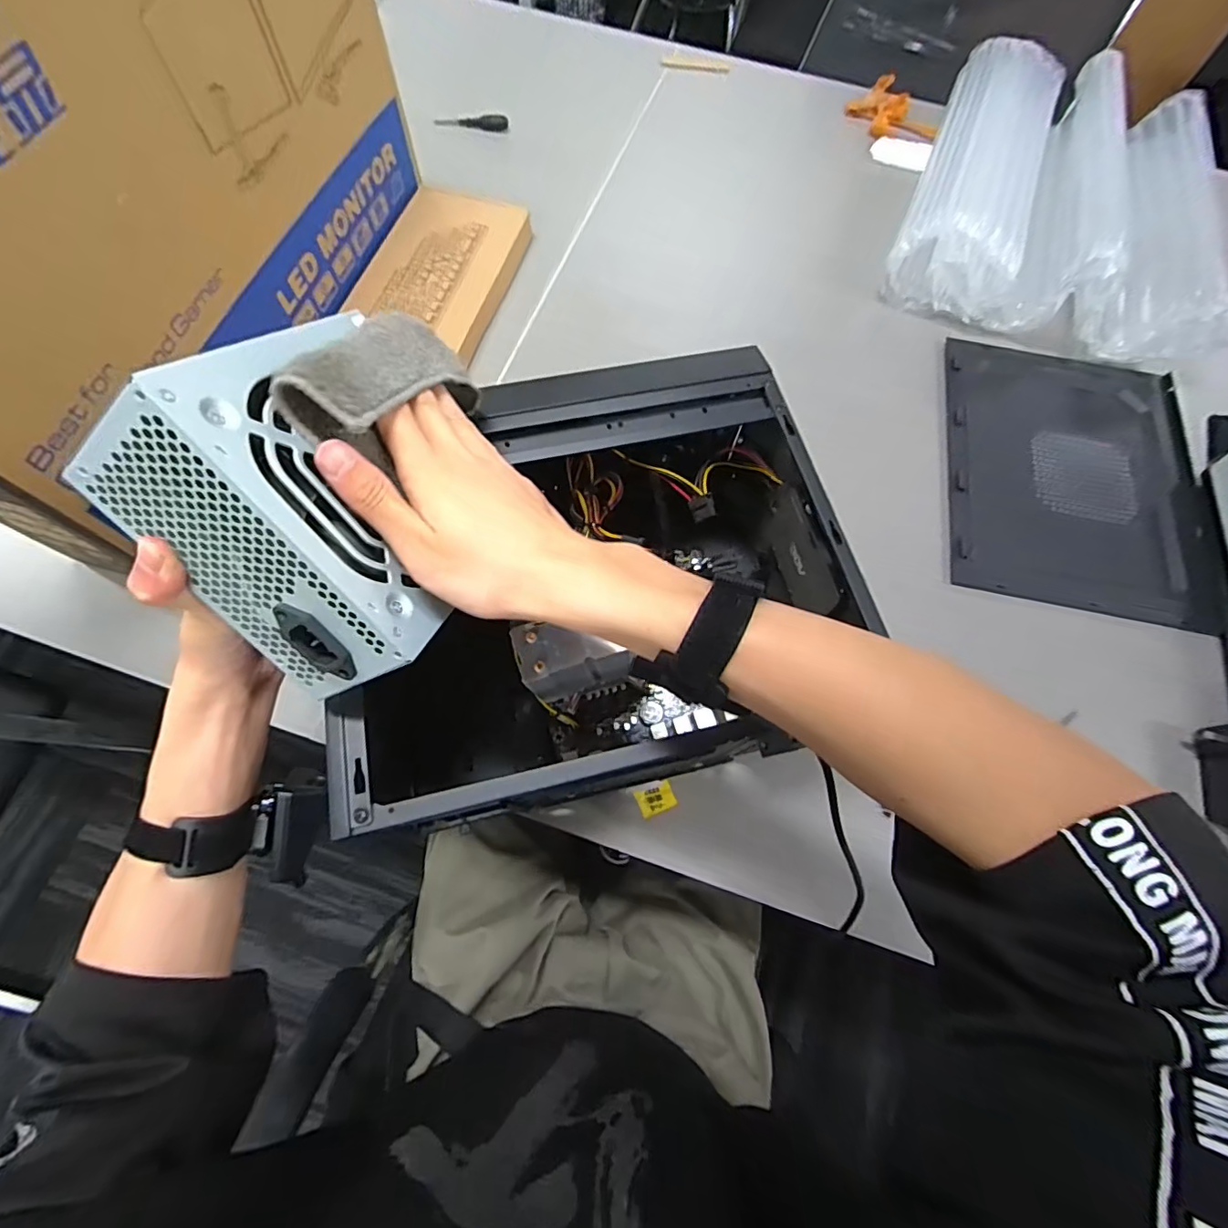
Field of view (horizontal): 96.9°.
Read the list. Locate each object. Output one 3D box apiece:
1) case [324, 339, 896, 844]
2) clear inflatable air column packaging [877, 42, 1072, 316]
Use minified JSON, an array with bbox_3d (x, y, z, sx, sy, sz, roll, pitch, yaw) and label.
[{"bbox_3d":[-0.025,-0.017,0.442,0.363,0.187,0.300,-11,70,-7],"label":"case"},{"bbox_3d":[0.488,-0.576,0.727,0.149,0.104,0.453,24,70,6],"label":"clear inflatable air column packaging"}]

